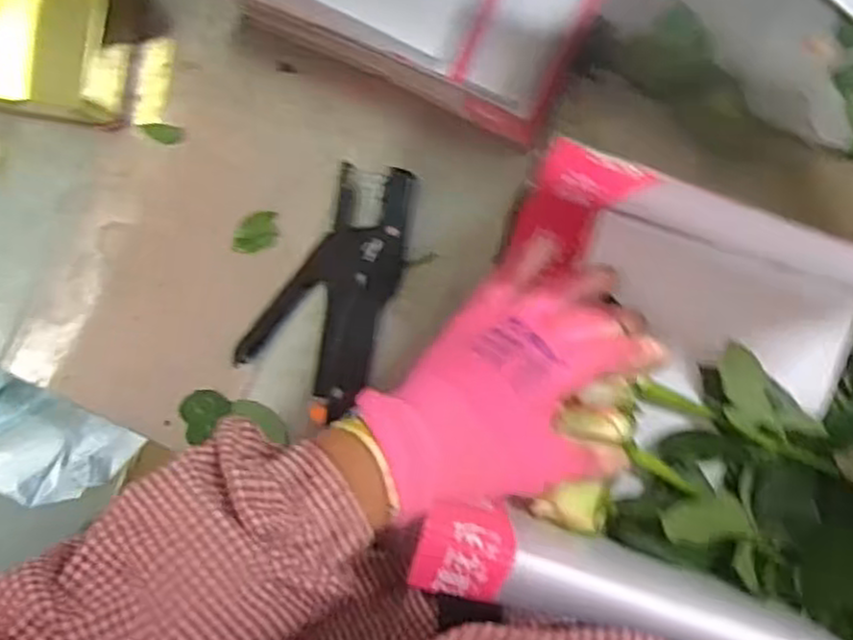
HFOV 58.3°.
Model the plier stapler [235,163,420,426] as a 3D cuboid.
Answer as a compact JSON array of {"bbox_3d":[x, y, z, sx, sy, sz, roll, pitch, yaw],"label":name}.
[{"bbox_3d":[-0.056,-0.026,0.525,0.082,0.033,0.168,28,94,3],"label":"plier stapler"}]

